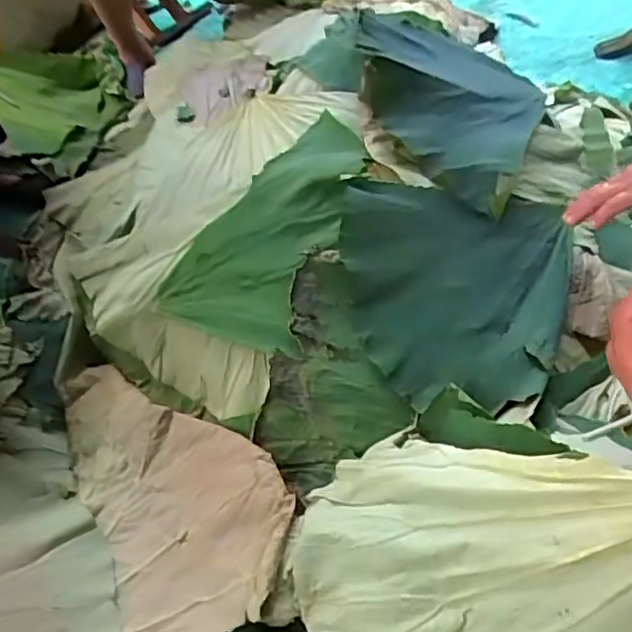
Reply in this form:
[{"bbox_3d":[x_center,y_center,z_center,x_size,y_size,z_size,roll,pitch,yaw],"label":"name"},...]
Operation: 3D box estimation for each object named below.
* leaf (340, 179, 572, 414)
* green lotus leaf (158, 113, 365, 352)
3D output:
[{"bbox_3d":[0.181,-0.038,0.725,0.290,0.114,0.247,-9,48,-2],"label":"leaf"},{"bbox_3d":[-0.033,-0.113,0.768,0.178,0.048,0.324,25,74,26],"label":"green lotus leaf"}]

